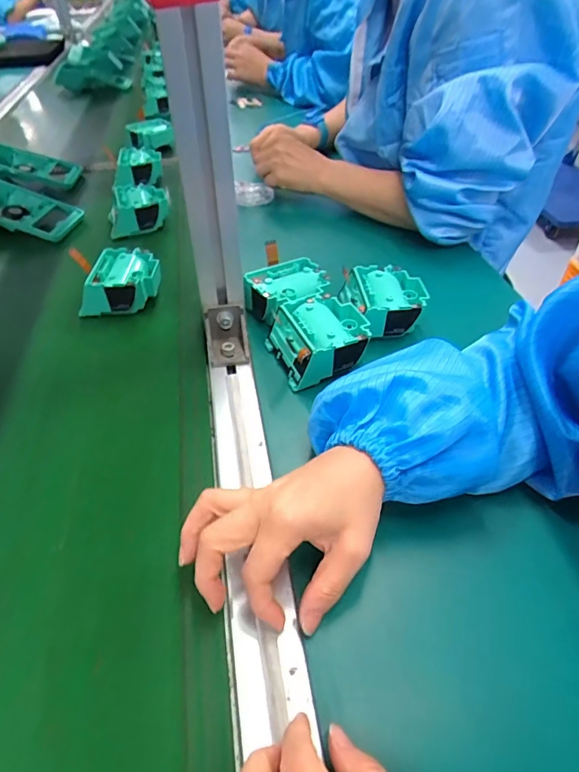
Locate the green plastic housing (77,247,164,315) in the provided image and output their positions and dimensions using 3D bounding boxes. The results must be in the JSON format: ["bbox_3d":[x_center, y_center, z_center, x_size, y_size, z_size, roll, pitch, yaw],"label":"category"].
[{"bbox_3d":[-0.177,-0.108,0.502,0.076,0.045,0.079,1,42,4],"label":"green plastic housing"}]

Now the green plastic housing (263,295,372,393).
[{"bbox_3d":[0.026,-0.041,0.421,0.076,0.042,0.074,-16,44,-15],"label":"green plastic housing"}]

